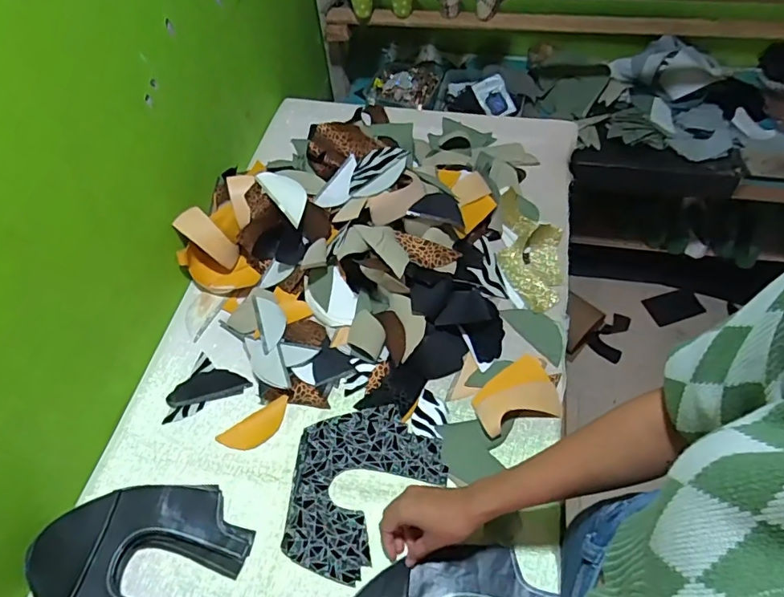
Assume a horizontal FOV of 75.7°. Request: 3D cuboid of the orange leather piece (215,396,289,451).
[{"bbox_3d":[-0.184,0.179,0.692,0.104,0.011,0.043,-29,60,-16],"label":"orange leather piece"}]

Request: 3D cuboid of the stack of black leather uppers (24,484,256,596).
[{"bbox_3d":[-0.293,0.308,0.578,0.230,0.049,0.198,7,57,7],"label":"stack of black leather uppers"}]

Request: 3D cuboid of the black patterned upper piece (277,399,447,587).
[{"bbox_3d":[-0.052,0.230,0.642,0.213,0.005,0.167,-40,64,-22],"label":"black patterned upper piece"}]

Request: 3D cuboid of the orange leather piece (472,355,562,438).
[{"bbox_3d":[0.167,0.129,0.693,0.117,0.027,0.094,-16,58,-8],"label":"orange leather piece"}]

